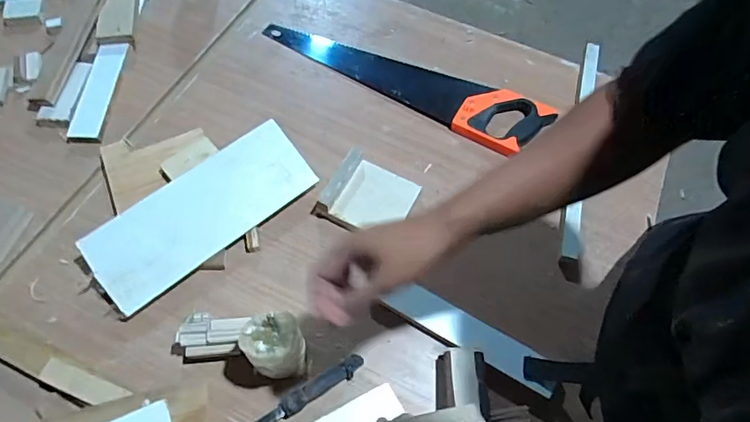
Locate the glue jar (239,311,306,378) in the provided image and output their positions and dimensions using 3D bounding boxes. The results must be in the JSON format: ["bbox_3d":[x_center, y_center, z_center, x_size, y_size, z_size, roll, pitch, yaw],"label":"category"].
[{"bbox_3d":[-0.117,0.153,0.554,0.064,0.114,0.064,1,62,-2],"label":"glue jar"}]

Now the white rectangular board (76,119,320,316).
[{"bbox_3d":[-0.236,-0.002,0.658,0.307,0.009,0.118,-38,93,-18],"label":"white rectangular board"}]

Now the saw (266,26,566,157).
[{"bbox_3d":[0.047,-0.238,0.818,0.506,0.023,0.115,29,65,12],"label":"saw"}]

